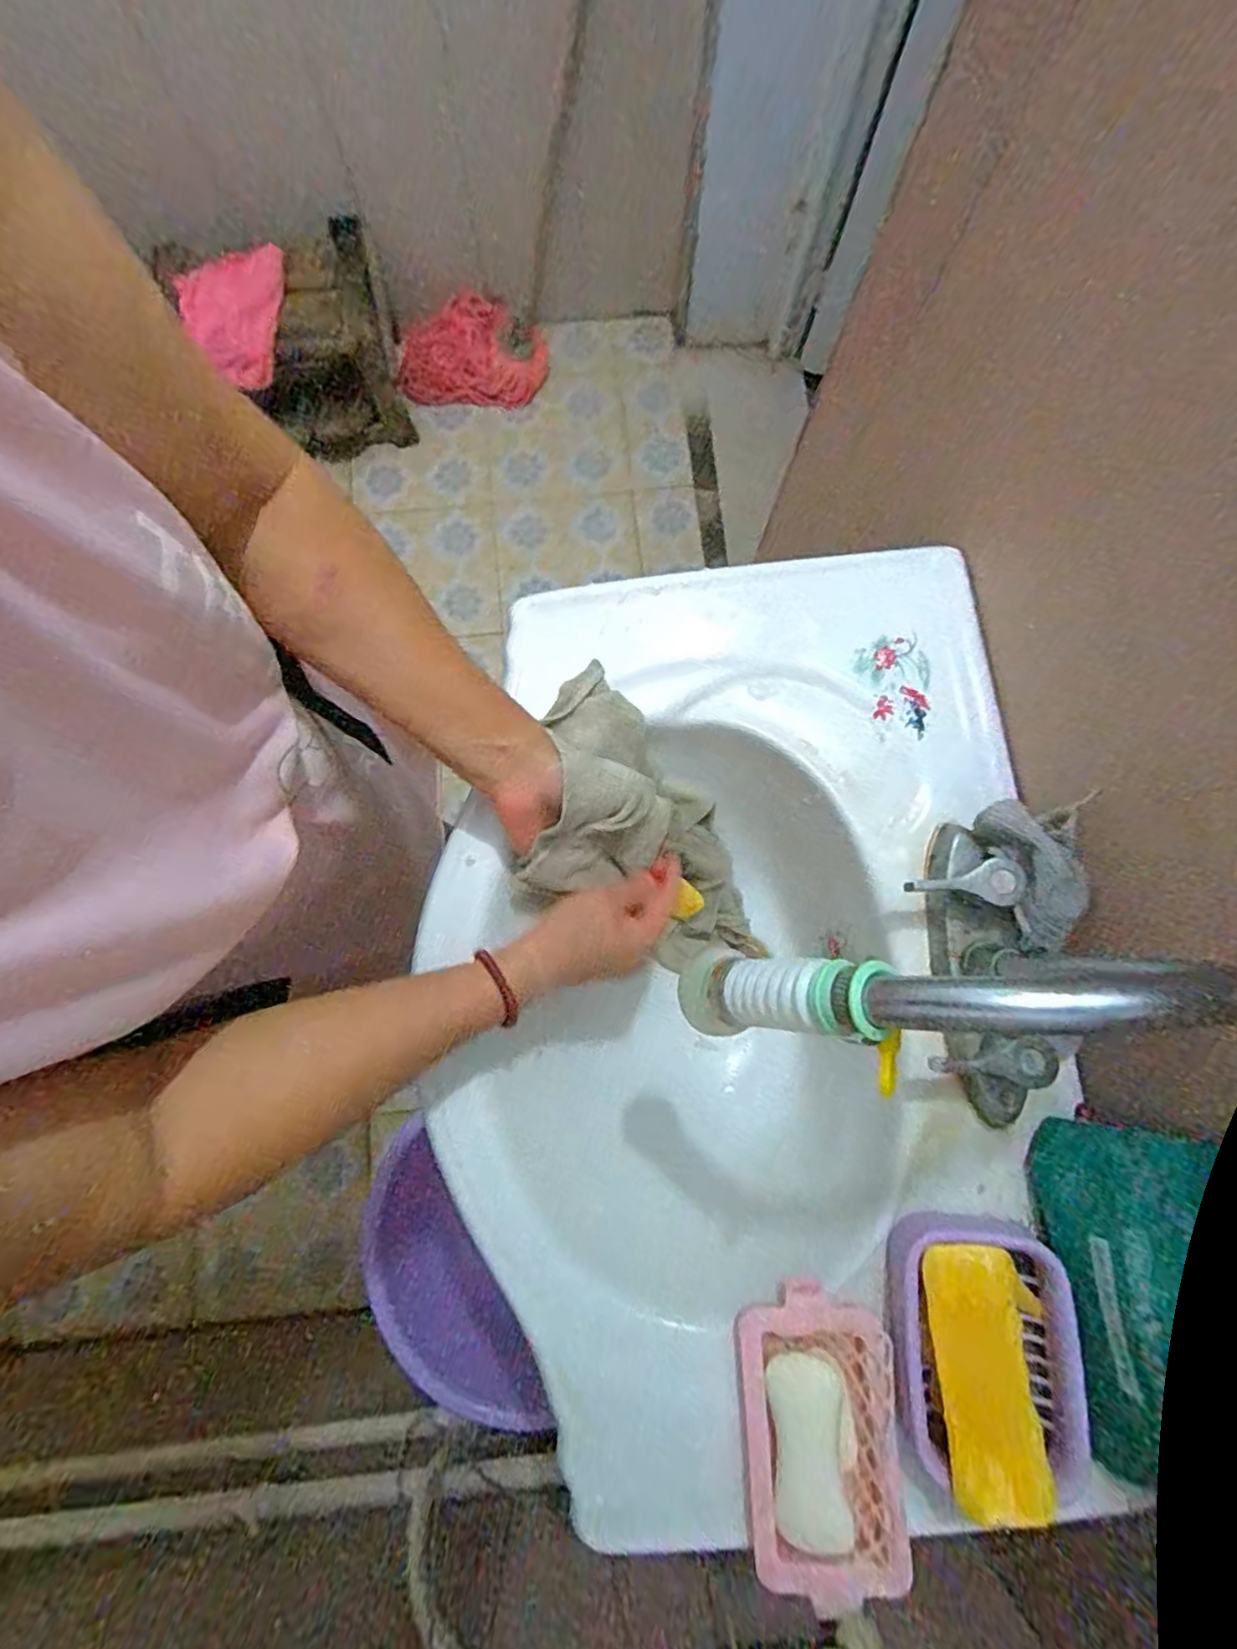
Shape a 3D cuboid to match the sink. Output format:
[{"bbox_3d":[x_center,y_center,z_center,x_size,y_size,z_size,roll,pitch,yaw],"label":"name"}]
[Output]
[{"bbox_3d":[0.072,0.120,0.498,0.376,0.187,0.612,0,78,-1],"label":"sink"}]

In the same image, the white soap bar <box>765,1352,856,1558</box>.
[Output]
[{"bbox_3d":[0.105,0.344,0.355,0.040,0.018,0.081,2,78,0],"label":"white soap bar"}]

